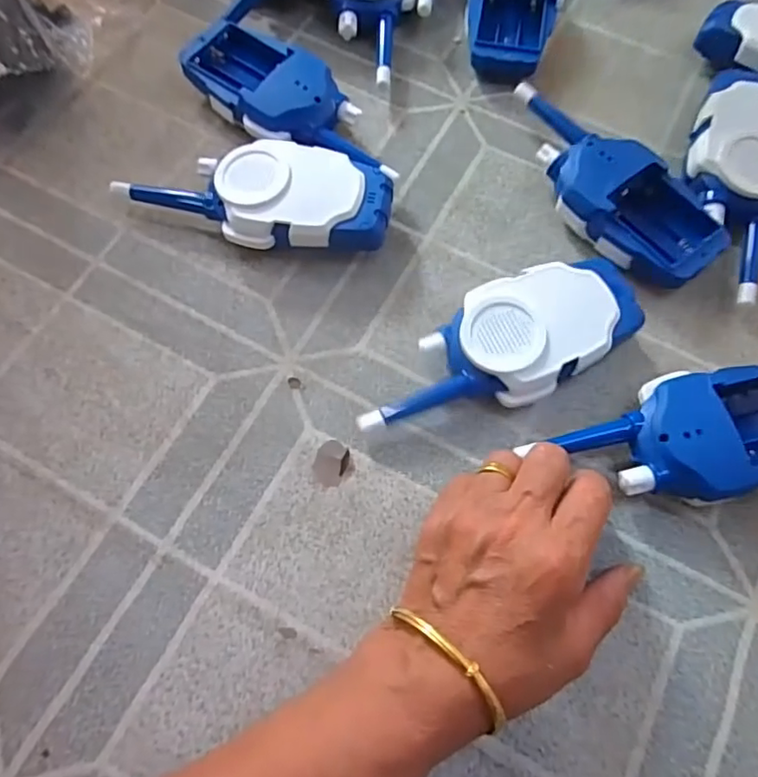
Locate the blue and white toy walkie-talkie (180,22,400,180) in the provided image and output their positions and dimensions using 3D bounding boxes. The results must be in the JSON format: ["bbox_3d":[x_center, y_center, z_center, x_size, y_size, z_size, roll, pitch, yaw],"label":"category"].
[{"bbox_3d":[-0.057,-0.185,0.381,0.157,0.033,0.067,36,72,13],"label":"blue and white toy walkie-talkie"}]

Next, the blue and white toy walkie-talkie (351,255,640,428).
[{"bbox_3d":[0.066,-0.019,0.315,0.159,0.036,0.062,-31,71,-12],"label":"blue and white toy walkie-talkie"}]

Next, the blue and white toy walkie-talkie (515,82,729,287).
[{"bbox_3d":[0.142,-0.129,0.364,0.159,0.036,0.064,42,74,15],"label":"blue and white toy walkie-talkie"}]

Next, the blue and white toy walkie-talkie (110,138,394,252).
[{"bbox_3d":[-0.072,-0.114,0.343,0.155,0.035,0.061,11,68,4],"label":"blue and white toy walkie-talkie"}]

